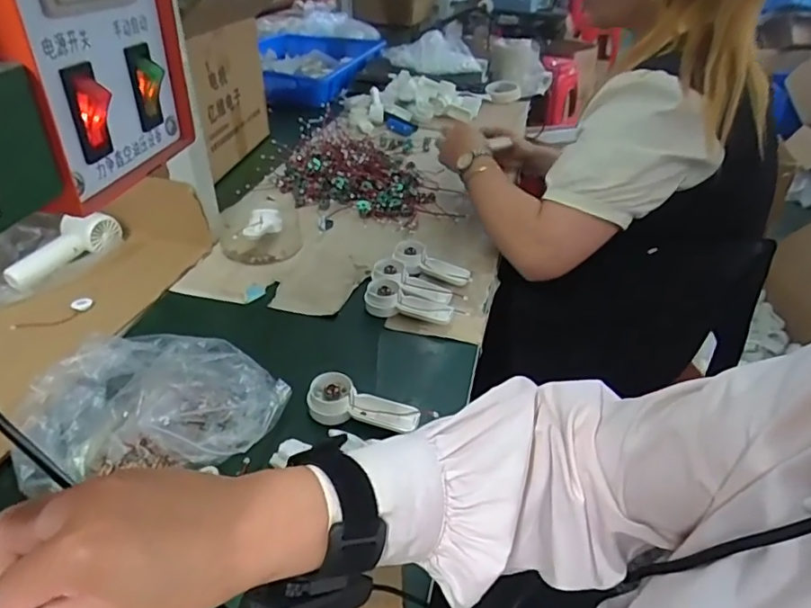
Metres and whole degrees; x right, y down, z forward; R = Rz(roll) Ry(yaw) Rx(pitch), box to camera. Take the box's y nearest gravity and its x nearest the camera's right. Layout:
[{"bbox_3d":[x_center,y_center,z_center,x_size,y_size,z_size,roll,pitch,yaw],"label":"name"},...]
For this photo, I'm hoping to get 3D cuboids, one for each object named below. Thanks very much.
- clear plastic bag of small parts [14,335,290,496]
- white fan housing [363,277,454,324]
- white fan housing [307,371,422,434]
[{"bbox_3d":[-0.227,0.094,0.495,0.226,0.066,0.161,-6,36,-10],"label":"clear plastic bag of small parts"},{"bbox_3d":[0.005,-0.001,0.655,0.107,0.028,0.040,9,36,11],"label":"white fan housing"},{"bbox_3d":[-0.043,0.102,0.523,0.109,0.017,0.047,20,54,8],"label":"white fan housing"}]

